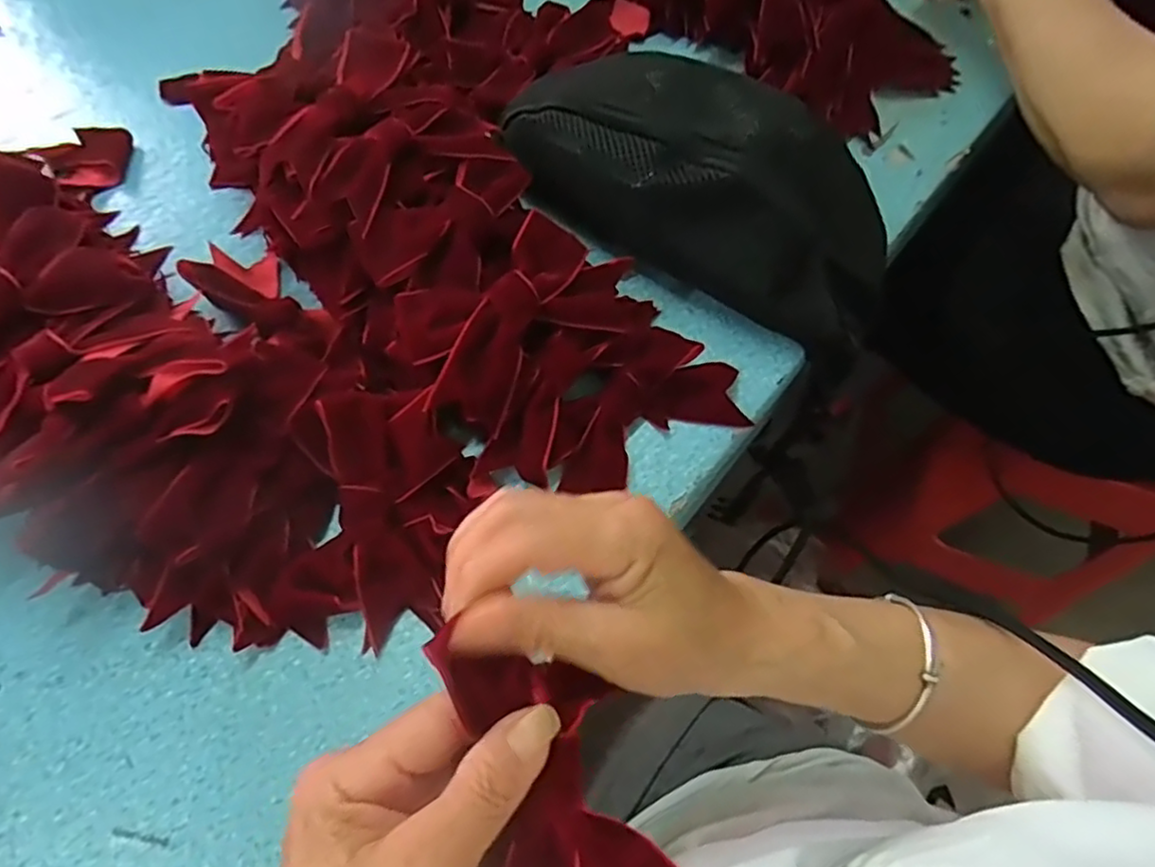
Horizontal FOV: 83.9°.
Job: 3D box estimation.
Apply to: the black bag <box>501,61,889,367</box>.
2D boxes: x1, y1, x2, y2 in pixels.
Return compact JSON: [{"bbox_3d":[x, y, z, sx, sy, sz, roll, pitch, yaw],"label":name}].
[{"bbox_3d":[0.088,-0.166,0.415,0.262,0.087,0.125,34,67,14],"label":"black bag"}]

